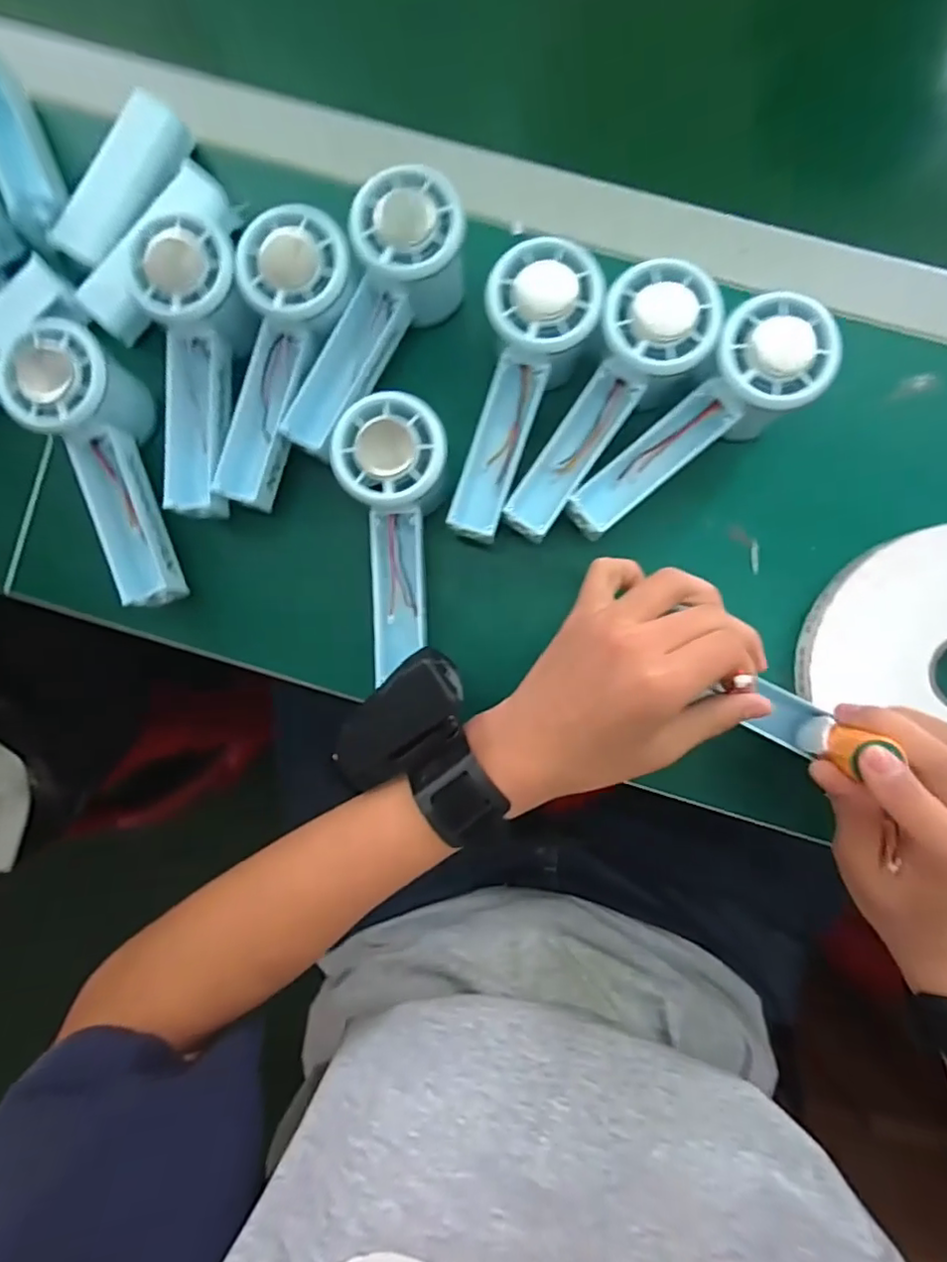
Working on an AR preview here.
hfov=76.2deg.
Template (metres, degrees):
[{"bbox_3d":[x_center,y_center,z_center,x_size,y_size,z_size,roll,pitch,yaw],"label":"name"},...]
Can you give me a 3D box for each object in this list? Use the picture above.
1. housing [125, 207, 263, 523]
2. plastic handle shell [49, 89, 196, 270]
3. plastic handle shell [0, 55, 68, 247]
[{"bbox_3d":[-0.150,-0.140,0.329,0.059,0.033,0.150,5,103,3],"label":"housing"},{"bbox_3d":[-0.204,-0.258,0.349,0.031,0.018,0.100,33,91,3],"label":"plastic handle shell"},{"bbox_3d":[-0.267,-0.280,0.352,0.028,0.027,0.105,-21,88,2],"label":"plastic handle shell"}]

